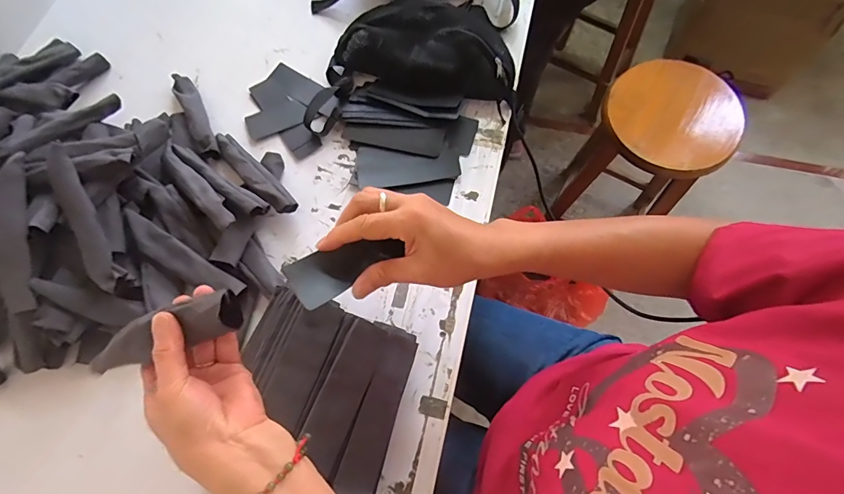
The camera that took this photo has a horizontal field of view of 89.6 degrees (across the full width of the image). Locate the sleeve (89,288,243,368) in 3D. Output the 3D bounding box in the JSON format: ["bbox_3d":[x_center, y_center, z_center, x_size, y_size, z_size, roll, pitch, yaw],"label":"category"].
[{"bbox_3d":[-0.207,0.068,0.336,0.142,0.024,0.030,-20,70,16],"label":"sleeve"}]

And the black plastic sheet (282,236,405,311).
[{"bbox_3d":[-0.066,0.012,0.363,0.097,0.007,0.045,-32,70,-34],"label":"black plastic sheet"}]

